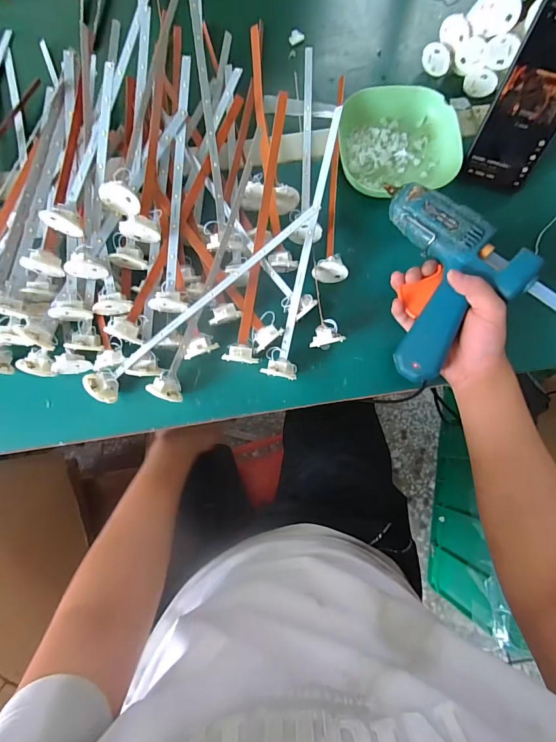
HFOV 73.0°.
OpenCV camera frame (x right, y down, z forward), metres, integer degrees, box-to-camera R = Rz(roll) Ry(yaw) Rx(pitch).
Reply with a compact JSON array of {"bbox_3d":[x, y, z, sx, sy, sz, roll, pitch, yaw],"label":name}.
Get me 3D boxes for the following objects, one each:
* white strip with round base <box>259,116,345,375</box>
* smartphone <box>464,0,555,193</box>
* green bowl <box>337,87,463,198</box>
[{"bbox_3d":[0.029,-0.130,0.406,0.032,0.081,0.277,11,79,3],"label":"white strip with round base"},{"bbox_3d":[0.268,-0.277,0.394,0.077,0.162,0.008,16,50,4],"label":"smartphone"},{"bbox_3d":[0.144,-0.275,0.455,0.130,0.032,0.135,-4,78,0],"label":"green bowl"}]

